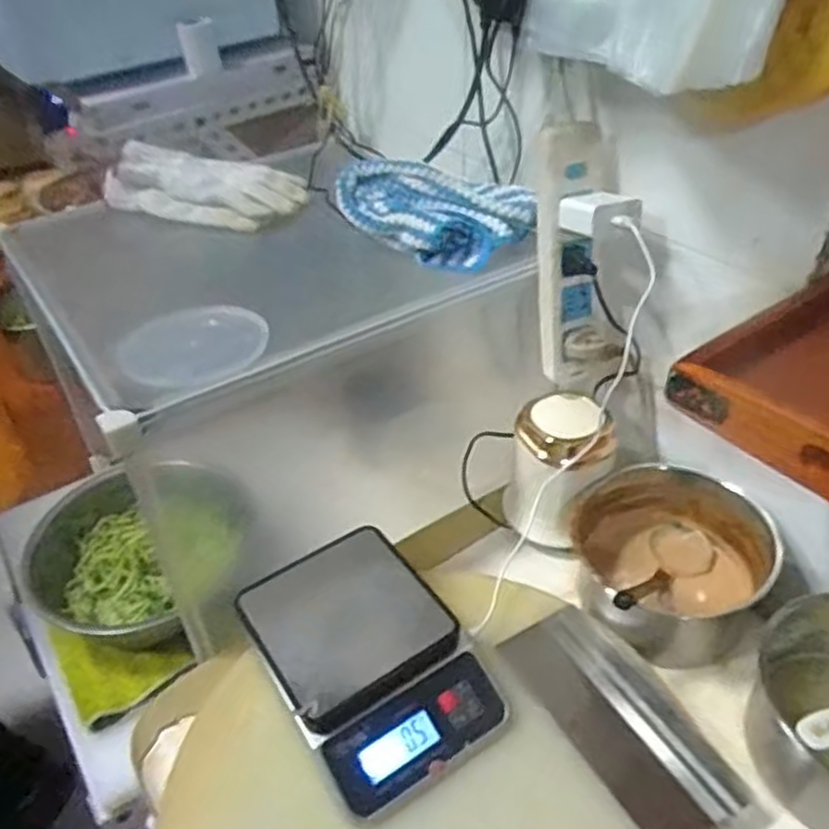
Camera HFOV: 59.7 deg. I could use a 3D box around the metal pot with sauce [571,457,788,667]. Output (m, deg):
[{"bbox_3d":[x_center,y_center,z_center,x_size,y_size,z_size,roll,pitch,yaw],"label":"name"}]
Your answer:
[{"bbox_3d":[0.244,0.135,0.680,0.167,0.101,0.158,-1,39,1],"label":"metal pot with sauce"}]

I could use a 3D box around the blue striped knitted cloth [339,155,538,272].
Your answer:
[{"bbox_3d":[0.019,-0.206,0.722,0.190,0.061,0.109,28,48,31],"label":"blue striped knitted cloth"}]

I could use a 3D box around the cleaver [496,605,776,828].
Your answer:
[{"bbox_3d":[0.197,0.274,0.553,0.110,0.037,0.319,-22,43,-22],"label":"cleaver"}]

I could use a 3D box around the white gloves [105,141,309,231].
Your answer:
[{"bbox_3d":[-0.239,-0.269,0.829,0.238,0.051,0.134,7,40,11],"label":"white gloves"}]

